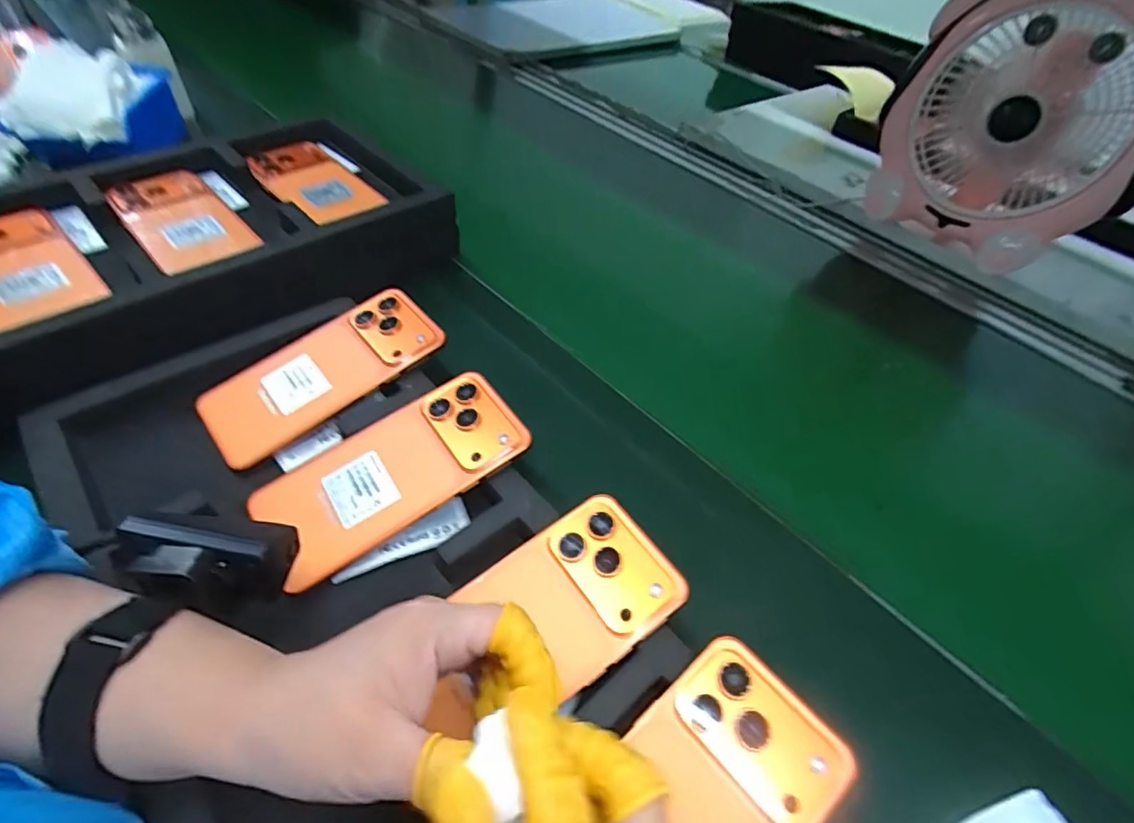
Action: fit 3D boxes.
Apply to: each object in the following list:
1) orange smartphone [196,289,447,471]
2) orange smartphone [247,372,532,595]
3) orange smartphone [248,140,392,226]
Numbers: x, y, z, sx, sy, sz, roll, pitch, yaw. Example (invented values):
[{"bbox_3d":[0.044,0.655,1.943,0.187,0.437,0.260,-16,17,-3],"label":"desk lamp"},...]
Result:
[{"bbox_3d":[-0.172,-0.028,0.389,0.164,0.010,0.072,-36,67,-17],"label":"orange smartphone"},{"bbox_3d":[-0.106,0.035,0.340,0.157,0.011,0.076,-32,62,-17],"label":"orange smartphone"},{"bbox_3d":[-0.232,-0.212,0.512,0.077,0.015,0.163,-32,58,-32],"label":"orange smartphone"}]

